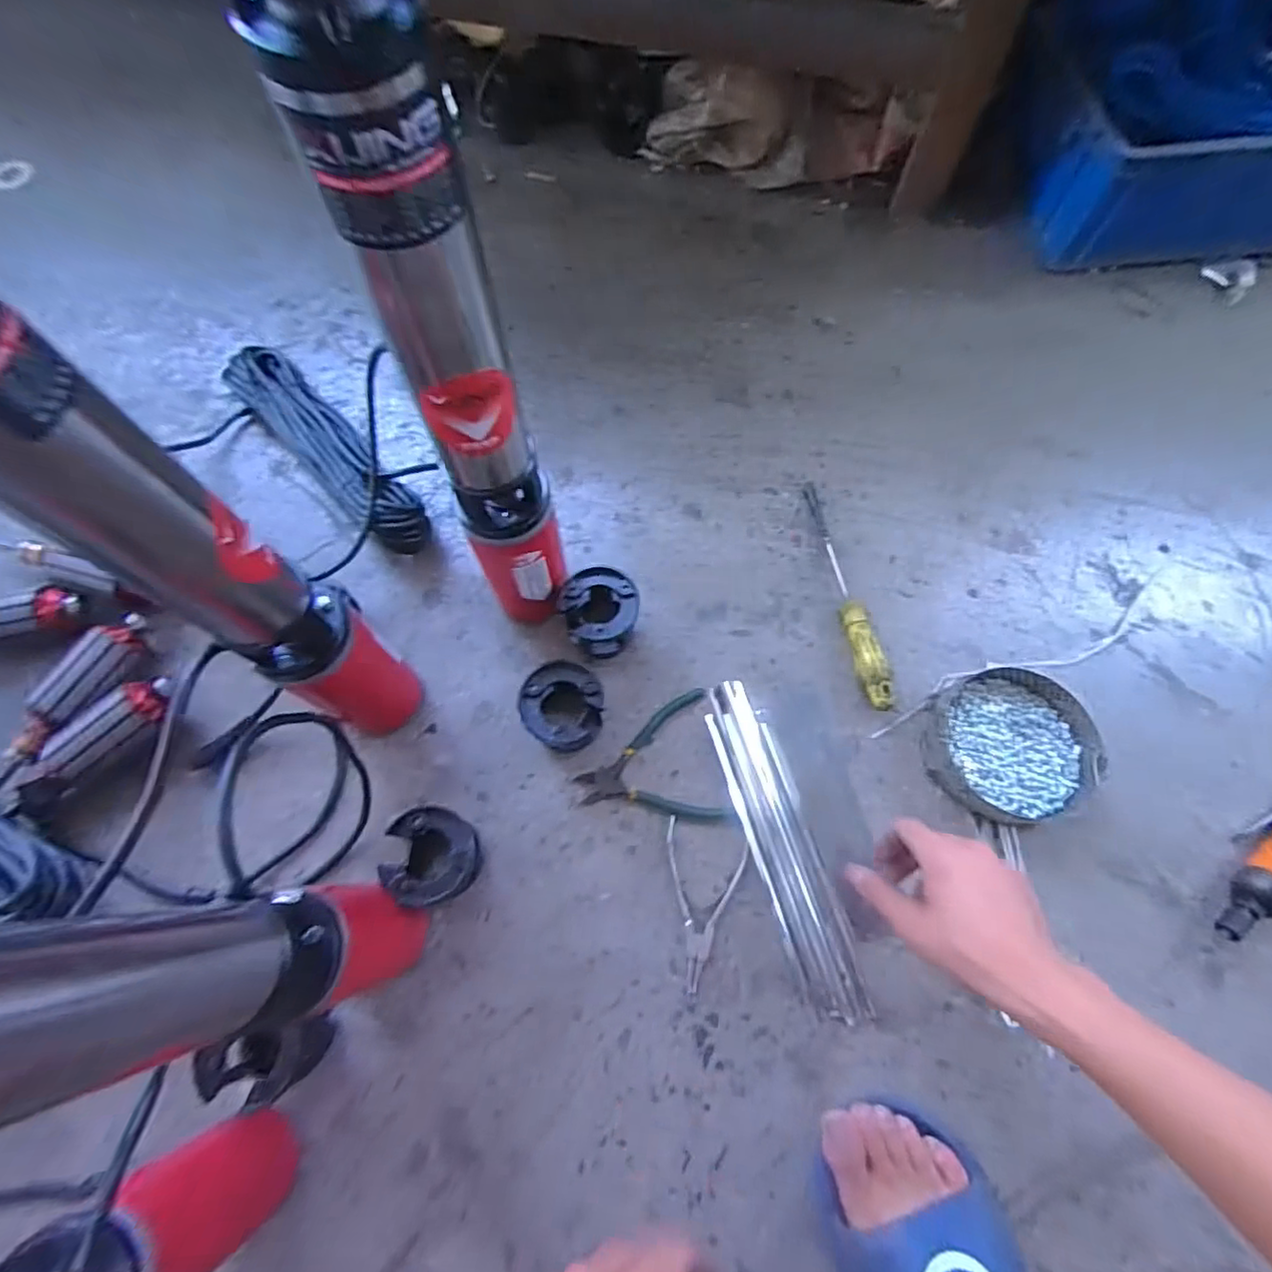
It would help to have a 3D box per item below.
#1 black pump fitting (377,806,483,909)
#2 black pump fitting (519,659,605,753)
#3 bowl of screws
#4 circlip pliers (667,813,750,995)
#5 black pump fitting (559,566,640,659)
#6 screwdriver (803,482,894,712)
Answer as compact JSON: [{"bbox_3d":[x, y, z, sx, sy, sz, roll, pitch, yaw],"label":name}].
[{"bbox_3d":[-0.166,0.185,0.514,0.070,0.073,0.072,0,70,0],"label":"black pump fitting"},{"bbox_3d":[-0.065,0.067,0.563,0.070,0.072,0.071,0,70,0],"label":"black pump fitting"},{"bbox_3d":[0.346,0.100,0.574,0.144,0.033,0.135,0,70,0],"label":"bowl of screws"},{"bbox_3d":[0.049,0.231,0.529,0.072,0.006,0.126,16,70,5],"label":"circlip pliers"},{"bbox_3d":[-0.032,-0.019,0.592,0.068,0.073,0.068,0,70,0],"label":"black pump fitting"},{"bbox_3d":[0.212,-0.052,0.626,0.026,0.035,0.263,-7,70,-3],"label":"screwdriver"}]

